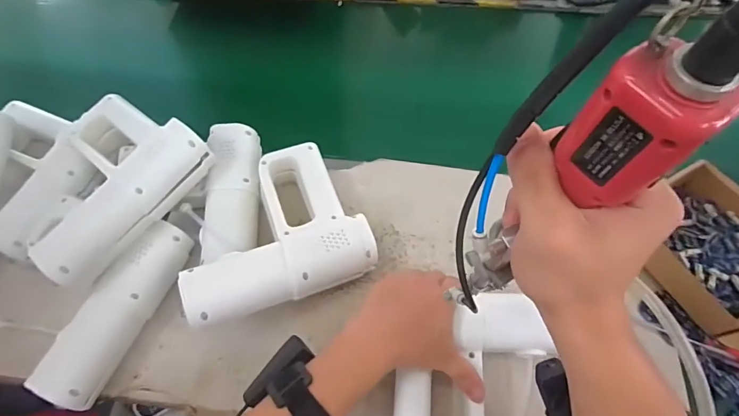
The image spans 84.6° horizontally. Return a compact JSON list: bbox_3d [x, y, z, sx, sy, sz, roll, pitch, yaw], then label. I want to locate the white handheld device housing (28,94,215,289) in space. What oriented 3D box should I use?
[{"bbox_3d":[-0.324,-0.030,0.491,0.183,0.075,0.205,29,66,18],"label":"white handheld device housing"}]

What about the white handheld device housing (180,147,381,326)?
[{"bbox_3d":[-0.118,0.029,0.484,0.208,0.078,0.185,-25,62,-11],"label":"white handheld device housing"}]

